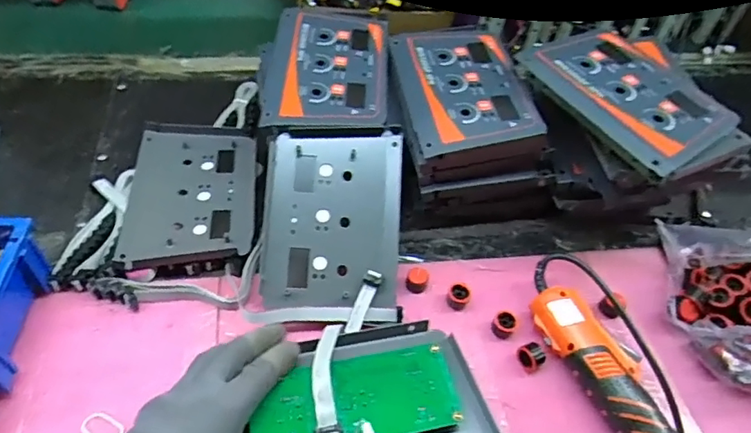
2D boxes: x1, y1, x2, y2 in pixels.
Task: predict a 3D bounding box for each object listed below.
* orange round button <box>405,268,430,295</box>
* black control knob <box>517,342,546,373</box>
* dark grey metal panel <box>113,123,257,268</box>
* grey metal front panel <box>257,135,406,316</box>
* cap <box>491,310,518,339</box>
[{"bbox_3d":[0.042,0.063,0.525,0.021,0.014,0.023,3,49,-3],"label":"orange round button"},{"bbox_3d":[0.140,0.126,0.477,0.017,0.019,0.022,-27,57,-26],"label":"black control knob"},{"bbox_3d":[-0.199,-0.030,0.580,0.128,0.017,0.193,-3,49,-8],"label":"dark grey metal panel"},{"bbox_3d":[-0.041,0.002,0.517,0.130,0.012,0.170,3,78,-6],"label":"grey metal front panel"},{"bbox_3d":[0.124,0.101,0.502,0.020,0.015,0.025,25,51,15],"label":"cap"}]

